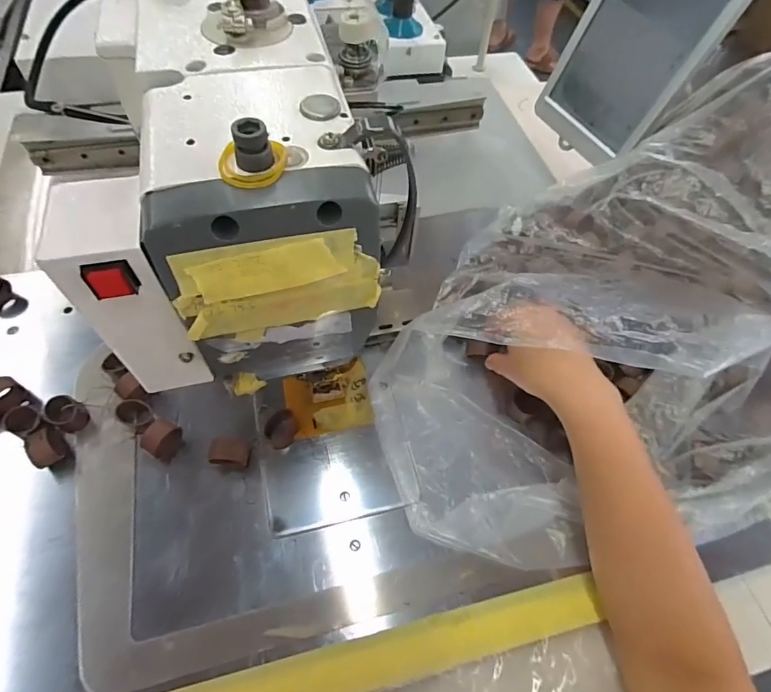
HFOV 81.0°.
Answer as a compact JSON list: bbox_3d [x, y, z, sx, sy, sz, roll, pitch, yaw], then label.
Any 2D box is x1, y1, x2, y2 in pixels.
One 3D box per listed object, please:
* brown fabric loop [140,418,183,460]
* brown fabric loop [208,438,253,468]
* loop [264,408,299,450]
[{"bbox_3d":[-0.192,0.080,0.391,0.022,0.029,0.030,11,59,4],"label":"brown fabric loop"},{"bbox_3d":[-0.133,0.093,0.392,0.033,0.017,0.022,1,59,-2],"label":"brown fabric loop"},{"bbox_3d":[-0.092,0.074,0.403,0.024,0.019,0.030,24,60,12],"label":"loop"}]

